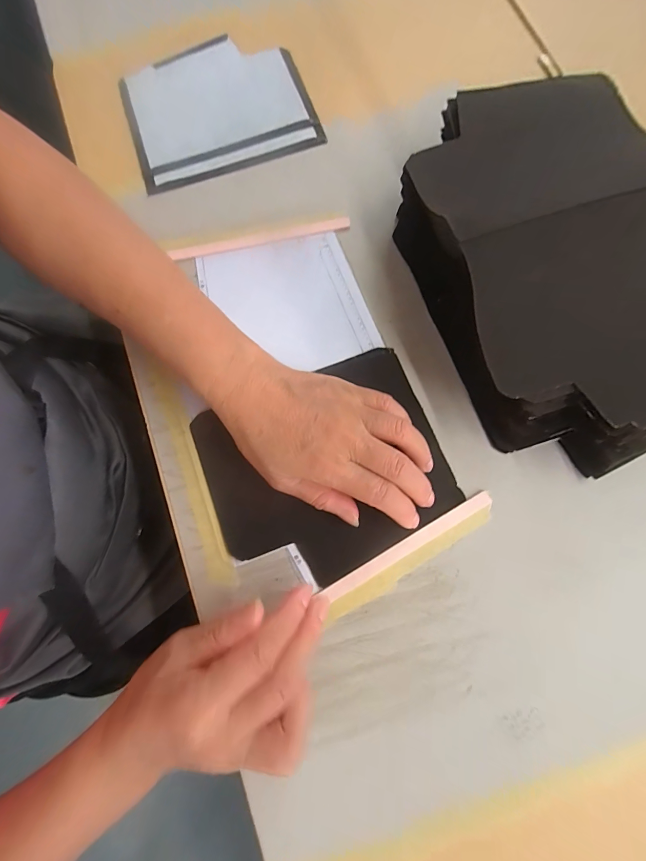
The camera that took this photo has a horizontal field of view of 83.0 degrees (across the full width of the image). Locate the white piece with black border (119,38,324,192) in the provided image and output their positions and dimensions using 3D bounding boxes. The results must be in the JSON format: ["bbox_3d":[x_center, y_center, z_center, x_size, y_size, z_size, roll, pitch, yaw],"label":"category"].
[{"bbox_3d":[-0.102,-0.315,0.349,0.166,0.007,0.158,-17,78,-1],"label":"white piece with black border"}]

